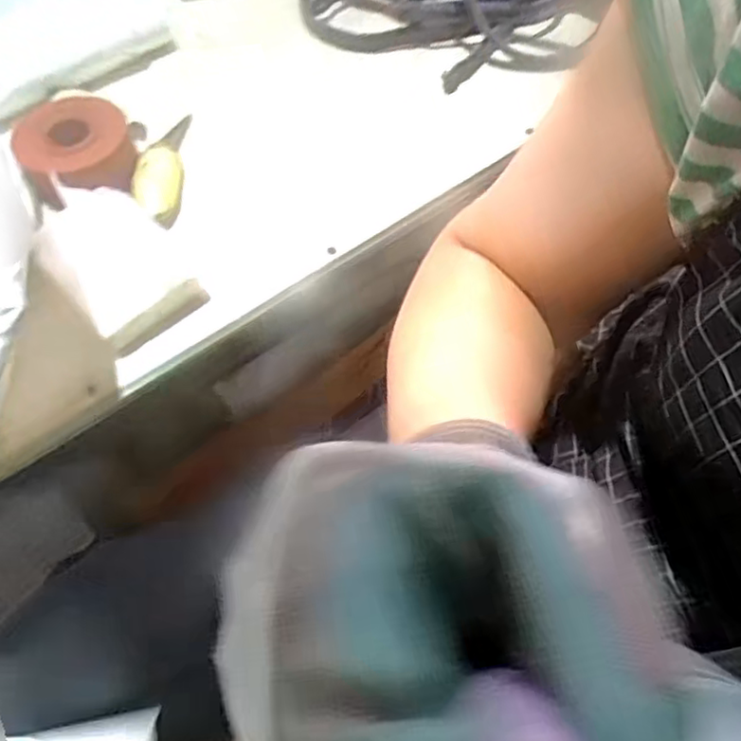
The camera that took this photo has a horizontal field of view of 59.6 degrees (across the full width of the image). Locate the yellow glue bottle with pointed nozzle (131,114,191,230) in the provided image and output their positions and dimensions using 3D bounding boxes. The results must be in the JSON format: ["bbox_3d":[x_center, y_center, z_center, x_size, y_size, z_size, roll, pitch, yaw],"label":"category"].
[{"bbox_3d":[-0.192,-0.194,0.595,0.036,0.036,0.144,-3,60,-1],"label":"yellow glue bottle with pointed nozzle"}]

